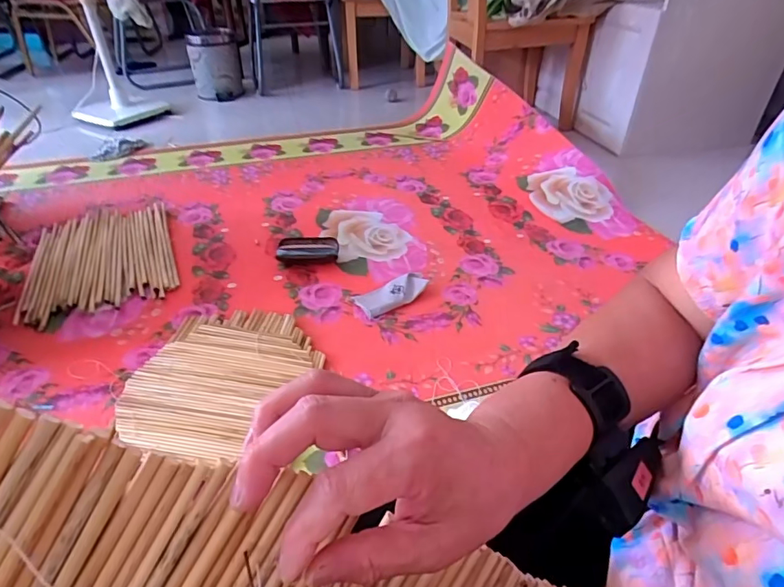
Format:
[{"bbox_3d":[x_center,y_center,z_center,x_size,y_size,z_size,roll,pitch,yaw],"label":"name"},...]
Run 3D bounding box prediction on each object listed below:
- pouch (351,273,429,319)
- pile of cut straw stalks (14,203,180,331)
[{"bbox_3d":[0.004,-0.004,1.147,0.172,0.031,0.083,-22,44,-26],"label":"pouch"},{"bbox_3d":[-0.762,-0.101,1.273,0.335,0.032,0.481,-15,41,-19],"label":"pile of cut straw stalks"}]

